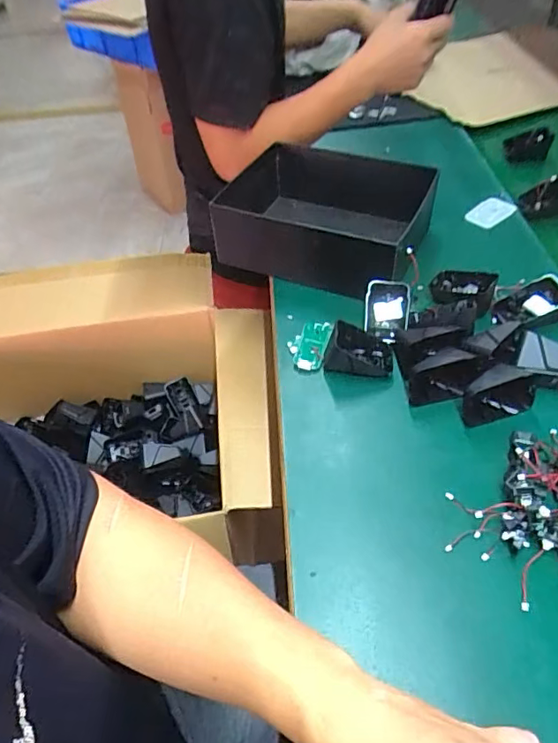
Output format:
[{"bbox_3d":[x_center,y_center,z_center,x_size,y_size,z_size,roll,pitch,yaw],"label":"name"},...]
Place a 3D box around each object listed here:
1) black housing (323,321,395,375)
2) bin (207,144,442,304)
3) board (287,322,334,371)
[{"bbox_3d":[0.082,-0.019,0.522,0.070,0.039,0.046,0,48,6],"label":"black housing"},{"bbox_3d":[0.042,-0.196,0.647,0.272,0.090,0.189,13,51,17],"label":"bin"},{"bbox_3d":[0.032,-0.029,0.551,0.043,0.007,0.062,6,59,25],"label":"board"}]

